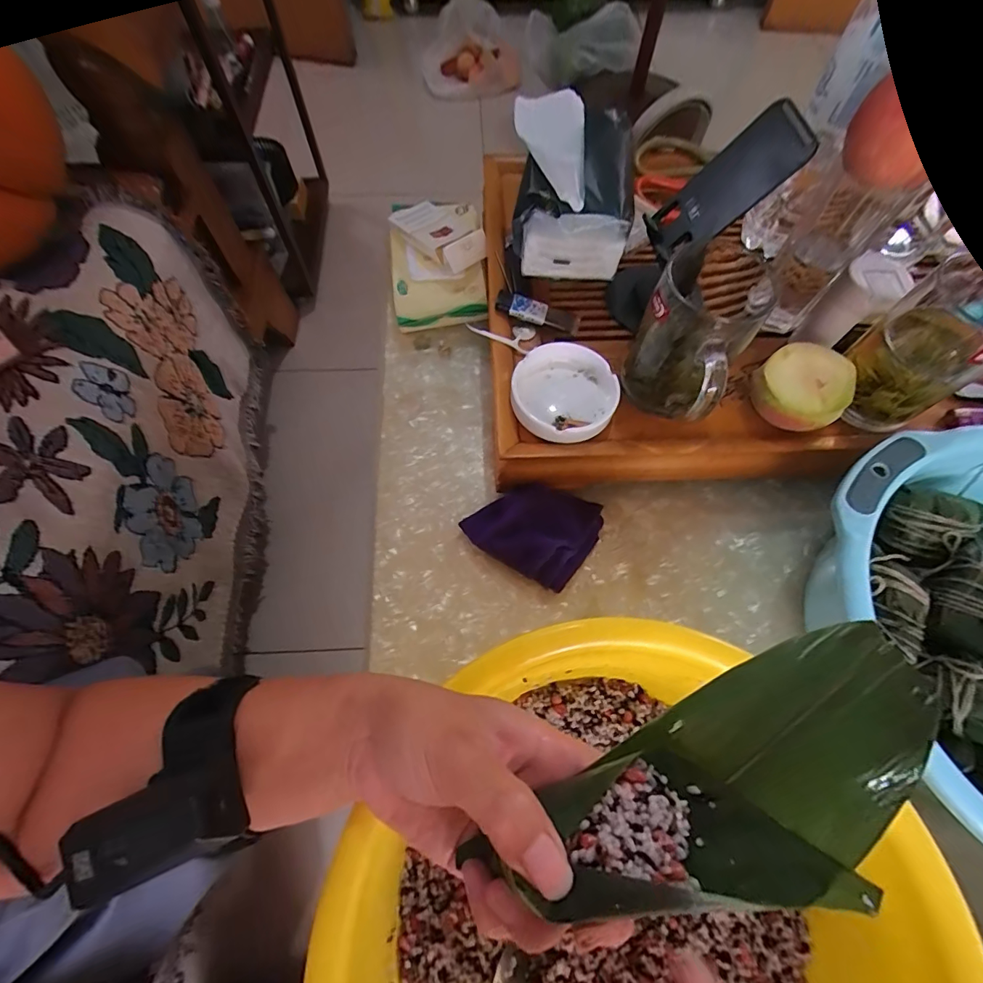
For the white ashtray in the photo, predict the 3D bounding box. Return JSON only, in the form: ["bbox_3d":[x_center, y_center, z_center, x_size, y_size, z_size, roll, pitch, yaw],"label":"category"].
[{"bbox_3d":[0.060,-0.083,0.381,0.085,0.024,0.088,0,67,0],"label":"white ashtray"}]

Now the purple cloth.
[{"bbox_3d":[0.038,0.031,0.402,0.105,0.039,0.082,29,70,11],"label":"purple cloth"}]

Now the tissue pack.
[{"bbox_3d":[0.073,-0.274,0.395,0.101,0.090,0.142,4,67,1],"label":"tissue pack"}]

